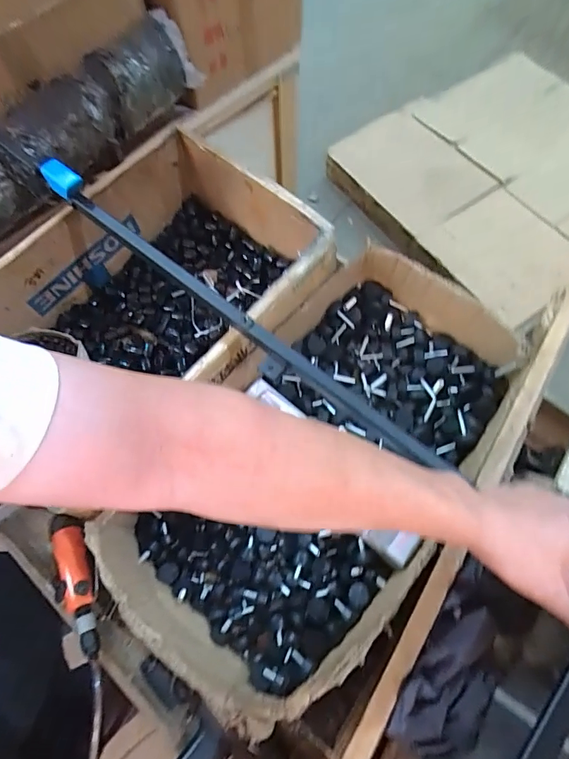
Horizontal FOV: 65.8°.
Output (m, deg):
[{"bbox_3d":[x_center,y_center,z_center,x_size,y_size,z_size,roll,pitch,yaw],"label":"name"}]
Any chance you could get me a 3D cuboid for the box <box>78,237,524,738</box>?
[{"bbox_3d":[0.059,0.095,0.585,0.319,0.157,0.583,37,75,16],"label":"box"}]

